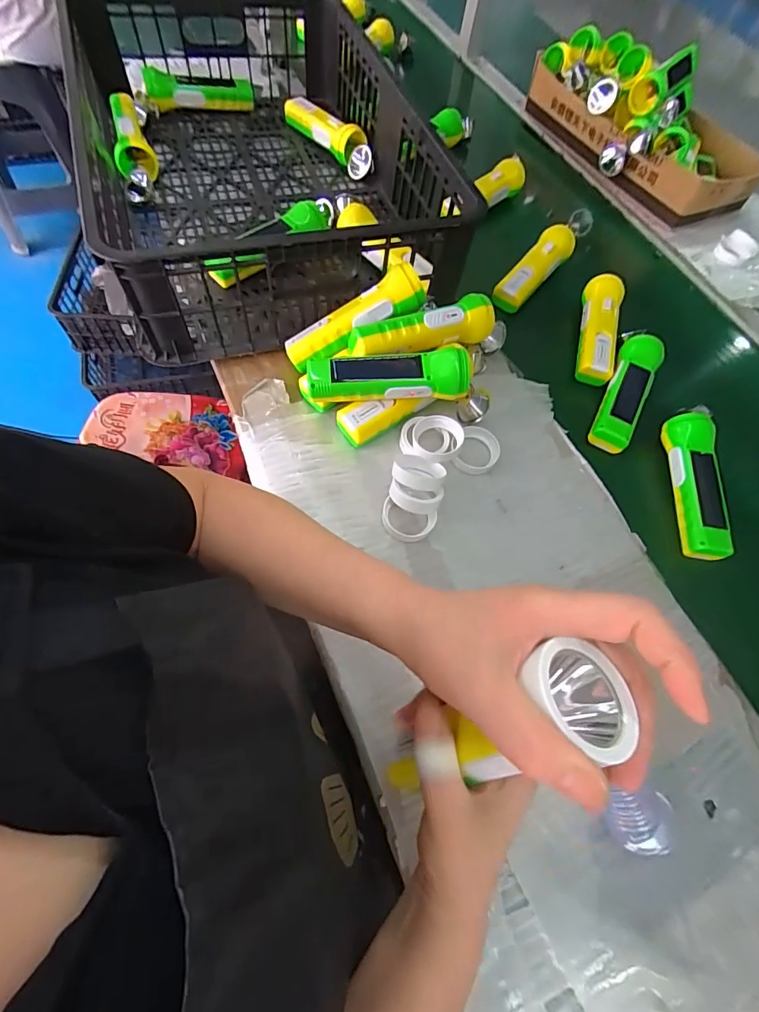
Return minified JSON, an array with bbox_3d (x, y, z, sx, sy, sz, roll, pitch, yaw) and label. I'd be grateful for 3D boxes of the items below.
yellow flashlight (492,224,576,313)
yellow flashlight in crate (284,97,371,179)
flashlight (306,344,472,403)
[{"bbox_3d":[0.208,-0.318,0.590,0.046,0.041,0.136,36,71,14],"label":"yellow flashlight"},{"bbox_3d":[-0.081,-0.573,0.683,0.042,0.054,0.172,-37,73,-22],"label":"yellow flashlight in crate"},{"bbox_3d":[0.008,-0.135,0.449,0.163,0.046,0.046,1,63,-6],"label":"flashlight"}]

